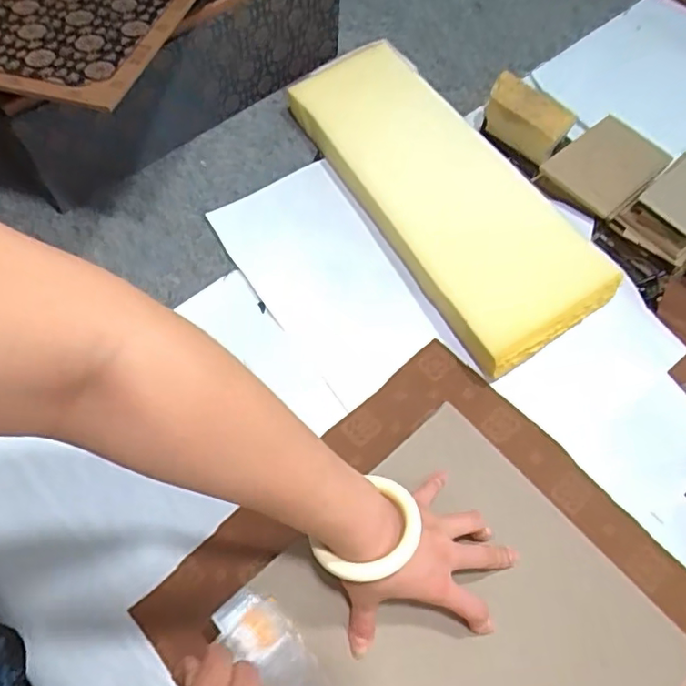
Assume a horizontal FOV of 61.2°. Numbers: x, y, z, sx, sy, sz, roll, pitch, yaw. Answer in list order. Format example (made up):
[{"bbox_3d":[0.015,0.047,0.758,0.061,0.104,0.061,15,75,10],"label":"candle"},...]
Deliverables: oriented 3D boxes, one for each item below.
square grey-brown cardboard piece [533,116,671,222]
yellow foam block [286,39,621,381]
[{"bbox_3d":[0.322,-0.214,0.715,0.132,0.032,0.104,-40,71,-20],"label":"square grey-brown cardboard piece"},{"bbox_3d":[0.116,-0.186,0.698,0.182,0.058,0.449,-27,67,-15],"label":"yellow foam block"}]

